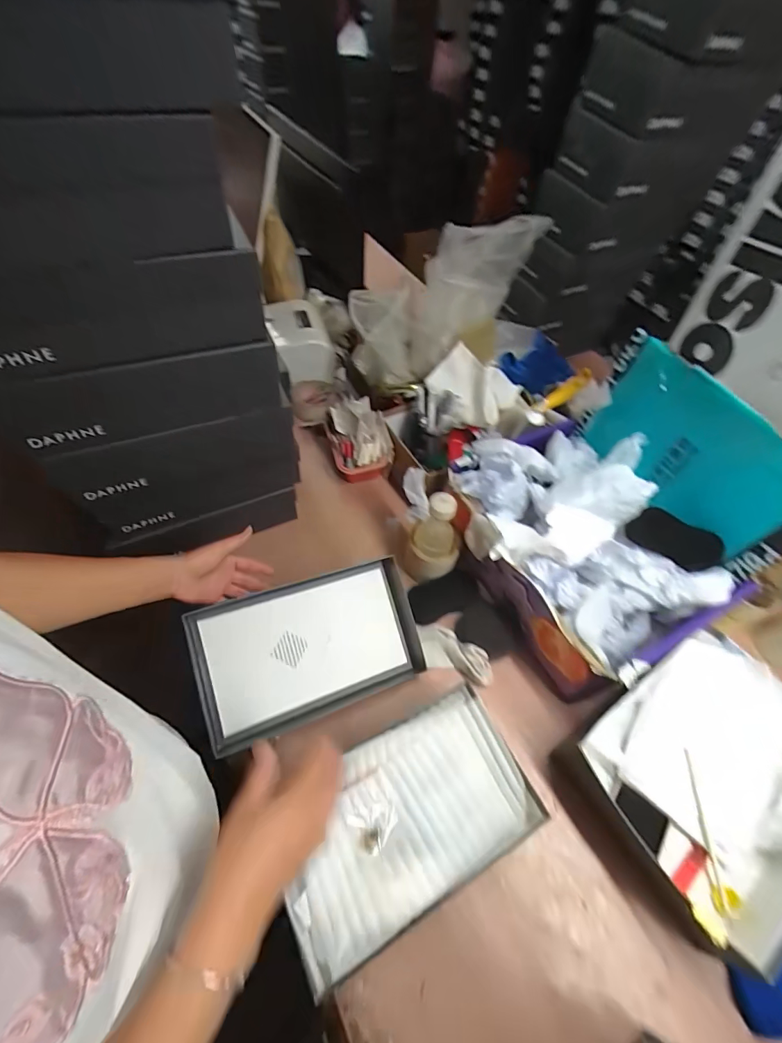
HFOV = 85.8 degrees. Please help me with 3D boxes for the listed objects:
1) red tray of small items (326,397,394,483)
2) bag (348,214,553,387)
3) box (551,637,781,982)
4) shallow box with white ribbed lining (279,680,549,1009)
[{"bbox_3d":[-0.069,-0.174,0.860,0.113,0.104,0.164,-11,57,-12],"label":"red tray of small items"},{"bbox_3d":[0.106,-0.440,0.840,0.423,0.182,0.144,-32,55,21],"label":"bag"},{"bbox_3d":[0.427,0.331,0.562,0.317,0.107,0.284,-23,60,-19],"label":"box"},{"bbox_3d":[0.019,0.335,0.483,0.285,0.033,0.167,-21,59,-18],"label":"shallow box with white ribbed lining"}]

